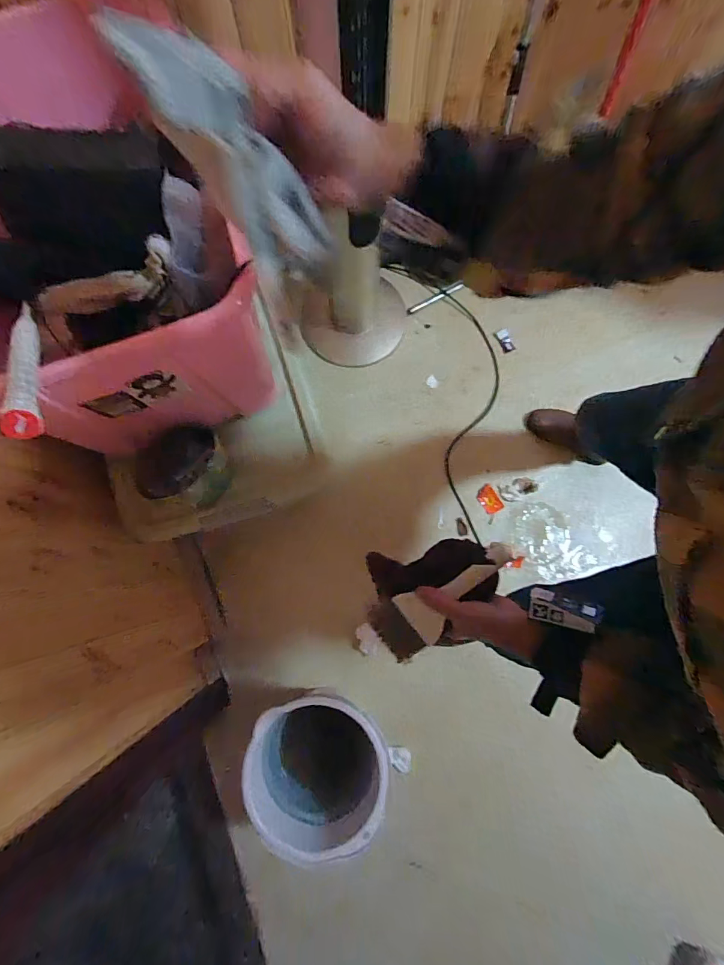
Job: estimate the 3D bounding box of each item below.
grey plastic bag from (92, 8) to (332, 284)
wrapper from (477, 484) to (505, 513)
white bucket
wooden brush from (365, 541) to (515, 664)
[{"bbox_3d":[-0.079,-0.204,0.260,0.057,0.155,0.016,-51,38,-8],"label":"grey plastic bag"},{"bbox_3d":[0.348,0.046,1.118,0.052,0.004,0.077,-32,81,-5],"label":"wrapper"},{"bbox_3d":[-0.089,0.578,0.891,0.273,0.306,0.249,0,80,1],"label":"white bucket"},{"bbox_3d":[0.102,0.140,0.507,0.192,0.015,0.075,-36,81,3],"label":"wooden brush"}]

